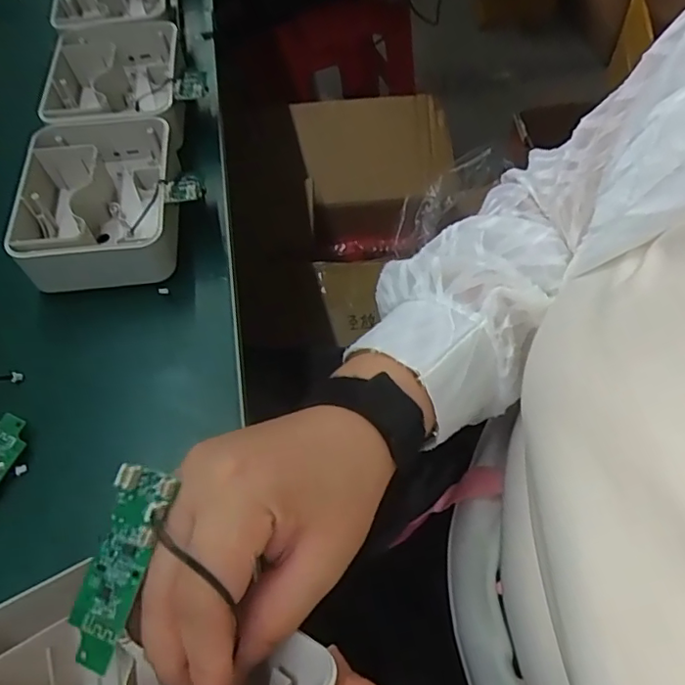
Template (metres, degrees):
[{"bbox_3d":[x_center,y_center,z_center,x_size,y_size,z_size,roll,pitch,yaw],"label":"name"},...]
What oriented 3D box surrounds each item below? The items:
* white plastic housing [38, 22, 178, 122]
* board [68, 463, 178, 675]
[{"bbox_3d":[-0.179,-0.204,0.454,0.100,0.044,0.131,-11,59,-2],"label":"white plastic housing"},{"bbox_3d":[-0.083,0.081,0.205,0.023,0.008,0.069,13,78,11],"label":"board"}]

